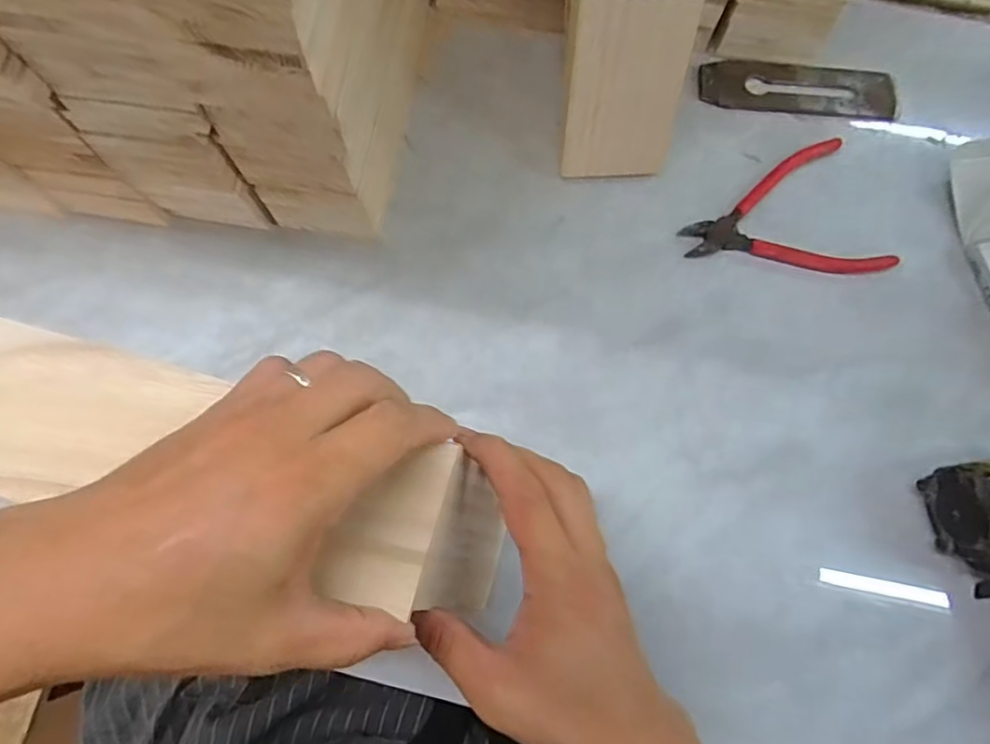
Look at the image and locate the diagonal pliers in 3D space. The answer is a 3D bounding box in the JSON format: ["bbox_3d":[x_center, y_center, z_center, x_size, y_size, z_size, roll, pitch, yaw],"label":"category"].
[{"bbox_3d":[0.209,-0.109,0.430,0.139,0.008,0.107,-16,76,-4],"label":"diagonal pliers"}]

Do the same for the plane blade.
[{"bbox_3d":[0.242,-0.229,0.468,0.153,0.010,0.050,6,72,2],"label":"plane blade"}]

